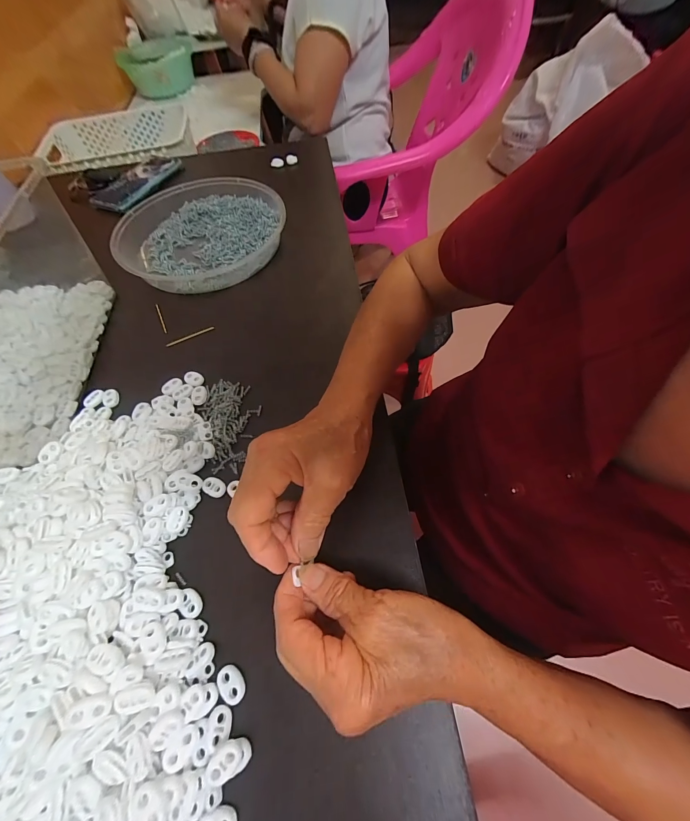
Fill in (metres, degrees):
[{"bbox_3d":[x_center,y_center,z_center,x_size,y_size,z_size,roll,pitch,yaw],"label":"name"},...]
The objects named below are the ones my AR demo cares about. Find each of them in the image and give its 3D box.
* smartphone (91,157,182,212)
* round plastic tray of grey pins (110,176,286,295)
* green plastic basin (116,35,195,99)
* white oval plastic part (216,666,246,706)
[{"bbox_3d":[-0.365,-0.403,0.564,0.090,0.015,0.165,29,69,19],"label":"smartphone"},{"bbox_3d":[-0.203,-0.259,0.454,0.225,0.043,0.208,-1,60,3],"label":"round plastic tray of grey pins"},{"bbox_3d":[-0.630,-1.181,1.088,0.249,0.082,0.379,-20,61,-8],"label":"green plastic basin"},{"bbox_3d":[-0.078,0.186,0.216,0.023,0.004,0.014,39,69,22],"label":"white oval plastic part"}]

